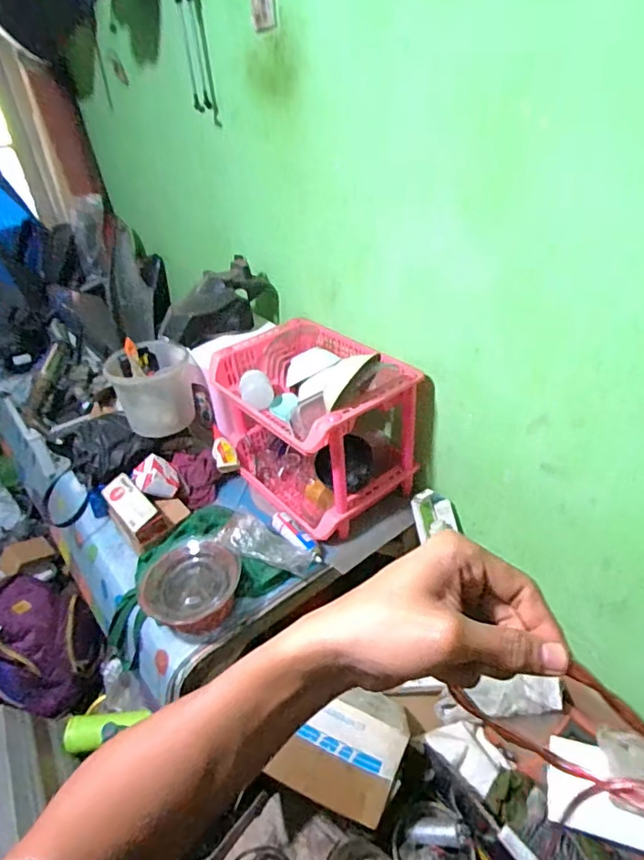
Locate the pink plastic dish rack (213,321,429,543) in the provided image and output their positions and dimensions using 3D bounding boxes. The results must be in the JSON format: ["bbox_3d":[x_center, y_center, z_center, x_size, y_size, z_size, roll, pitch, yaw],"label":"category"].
[{"bbox_3d":[-0.020,-0.026,1.284,0.335,0.371,0.451,-26,40,-28],"label":"pink plastic dish rack"}]

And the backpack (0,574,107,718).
[{"bbox_3d":[-0.796,0.597,1.443,0.304,0.343,0.271,21,42,32],"label":"backpack"}]

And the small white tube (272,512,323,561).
[{"bbox_3d":[-0.055,0.244,1.184,0.045,0.019,0.169,-31,43,-33],"label":"small white tube"}]

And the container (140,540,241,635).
[{"bbox_3d":[-0.277,0.320,1.072,0.207,0.121,0.181,-11,35,-8],"label":"container"}]

